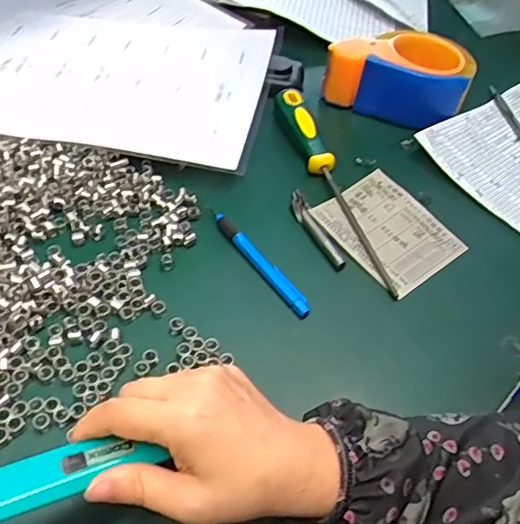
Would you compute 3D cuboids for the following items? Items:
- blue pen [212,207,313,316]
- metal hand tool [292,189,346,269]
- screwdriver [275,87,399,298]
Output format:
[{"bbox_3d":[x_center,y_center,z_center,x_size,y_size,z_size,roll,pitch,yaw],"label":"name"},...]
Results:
[{"bbox_3d":[0.000,-0.002,0.458,0.012,0.008,0.118,-29,60,-26],"label":"blue pen"},{"bbox_3d":[0.045,-0.031,0.489,0.014,0.008,0.089,-16,54,-17],"label":"metal hand tool"},{"bbox_3d":[0.064,-0.076,0.506,0.022,0.023,0.235,-13,54,-15],"label":"screwdriver"}]

